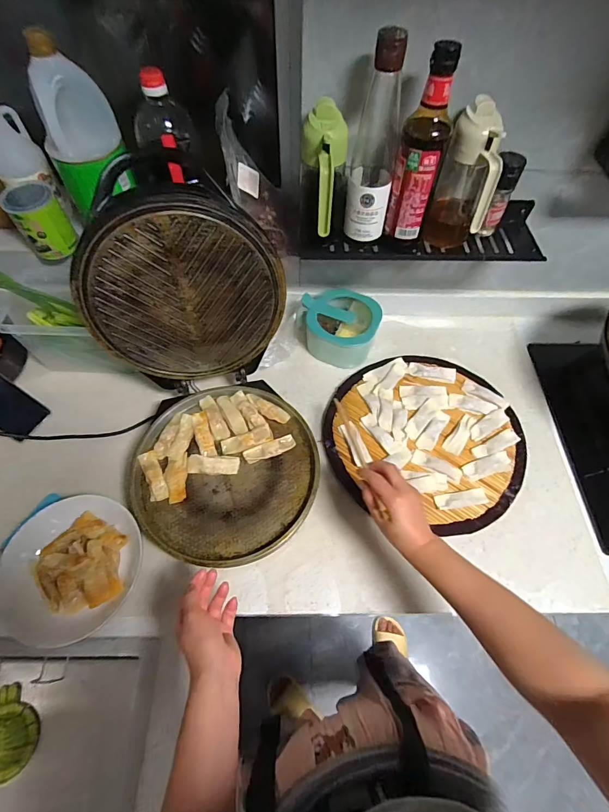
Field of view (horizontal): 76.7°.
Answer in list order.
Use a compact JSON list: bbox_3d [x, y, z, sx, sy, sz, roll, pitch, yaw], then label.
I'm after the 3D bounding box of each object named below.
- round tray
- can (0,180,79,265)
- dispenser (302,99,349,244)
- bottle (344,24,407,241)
[{"bbox_3d":[0.221,0.045,0.706,0.349,0.028,0.317,18,62,9],"label":"round tray"},{"bbox_3d":[-0.479,-0.335,0.707,0.086,0.125,0.087,0,60,-1],"label":"can"},{"bbox_3d":[0.027,-0.319,0.561,0.073,0.168,0.094,3,60,0],"label":"dispenser"},{"bbox_3d":[0.101,-0.361,0.534,0.063,0.239,0.081,11,61,5],"label":"bottle"}]

